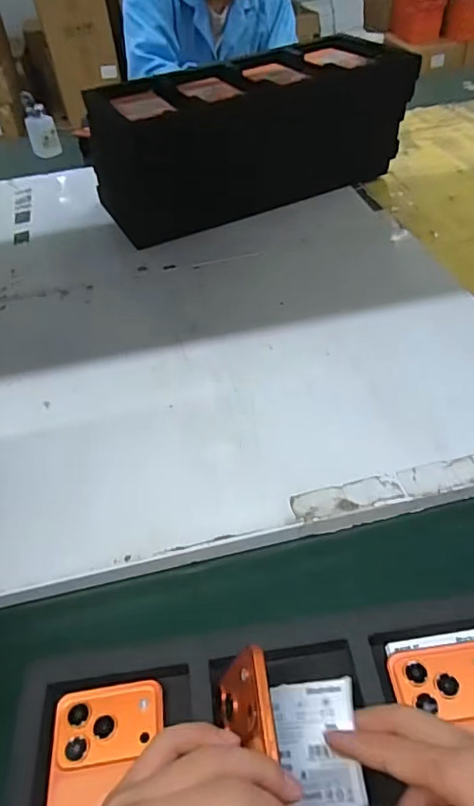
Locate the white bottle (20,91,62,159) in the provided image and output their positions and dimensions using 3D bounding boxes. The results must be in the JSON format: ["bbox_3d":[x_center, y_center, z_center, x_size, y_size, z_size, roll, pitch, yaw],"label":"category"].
[{"bbox_3d":[-0.451,-0.632,1.210,0.070,0.121,0.047,-17,46,-11],"label":"white bottle"}]

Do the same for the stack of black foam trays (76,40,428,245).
[{"bbox_3d":[0.018,-0.447,0.893,0.487,0.196,0.182,-20,47,-13],"label":"stack of black foam trays"}]

